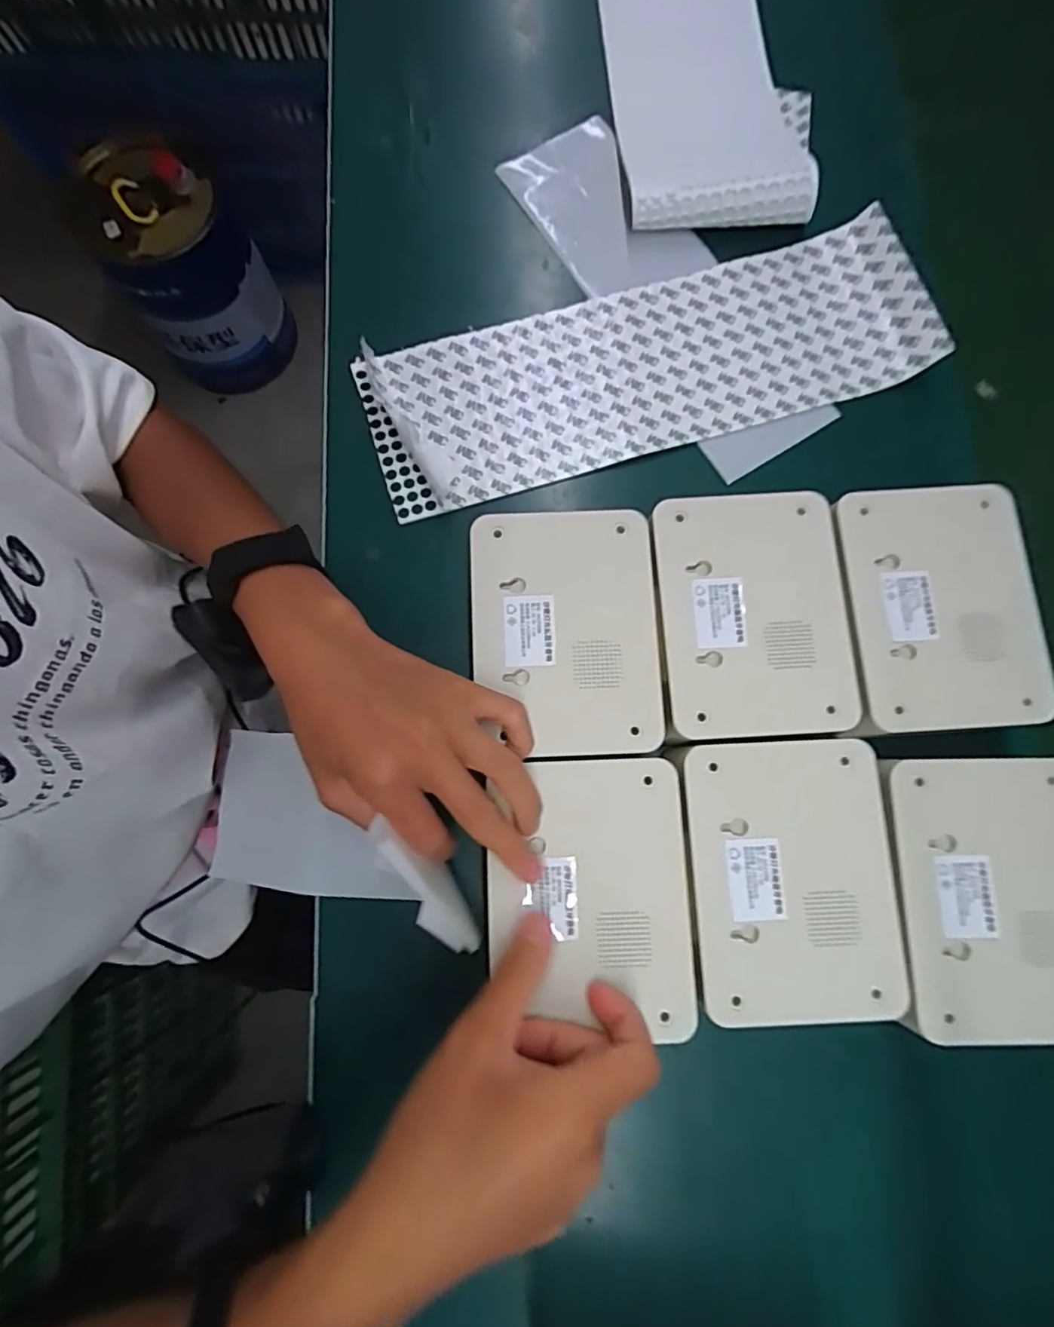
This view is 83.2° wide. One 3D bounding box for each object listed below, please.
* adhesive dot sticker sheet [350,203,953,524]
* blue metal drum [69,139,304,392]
[{"bbox_3d":[0.078,-0.208,0.407,0.378,0.031,0.121,-15,80,-3],"label":"adhesive dot sticker sheet"},{"bbox_3d":[-0.588,-0.689,1.070,0.229,0.336,0.218,-25,81,-4],"label":"blue metal drum"}]

